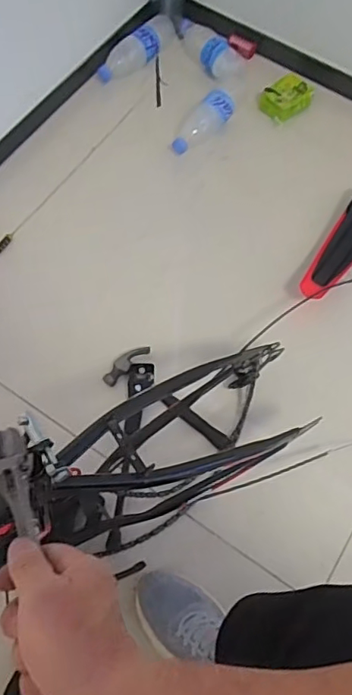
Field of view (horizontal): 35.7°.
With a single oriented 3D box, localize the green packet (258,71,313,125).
[{"bbox_3d":[0.239,-0.537,1.173,0.116,0.028,0.089,-33,71,-14],"label":"green packet"}]

